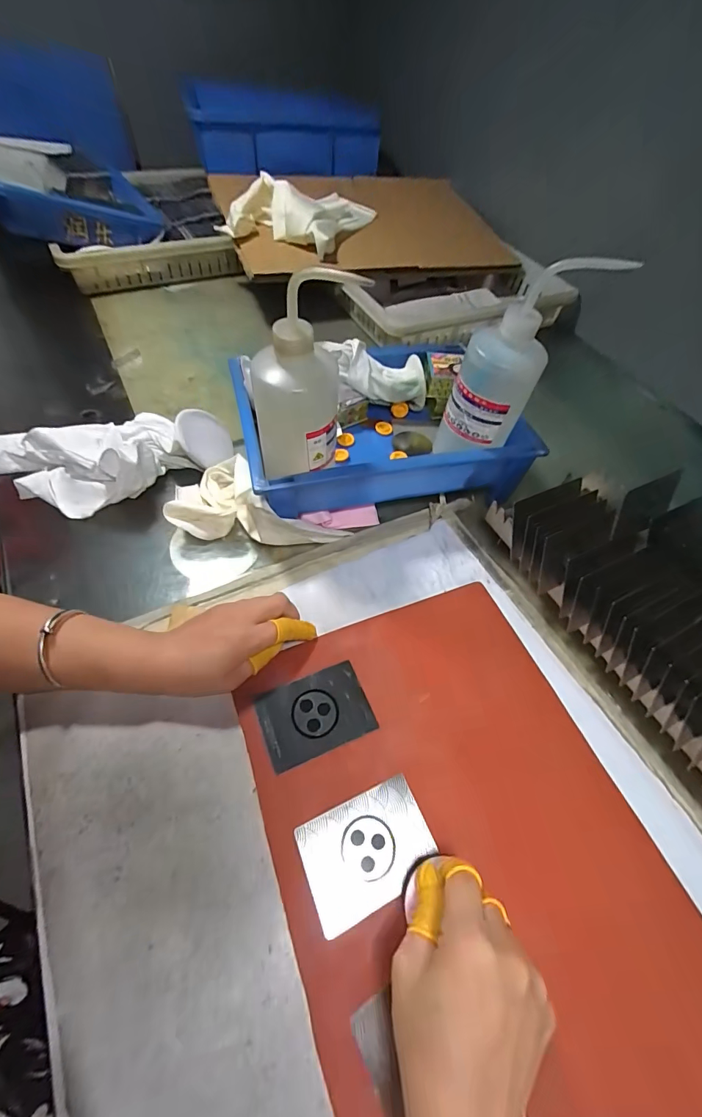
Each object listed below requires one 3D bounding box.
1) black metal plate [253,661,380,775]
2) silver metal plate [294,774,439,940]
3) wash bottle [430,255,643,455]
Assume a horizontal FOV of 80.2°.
[{"bbox_3d":[-0.029,0.126,0.338,0.085,0.004,0.061,-16,60,-19],"label":"black metal plate"},{"bbox_3d":[0.012,0.202,0.290,0.089,0.004,0.063,-16,57,-20],"label":"silver metal plate"},{"bbox_3d":[0.138,-0.167,0.392,0.074,0.189,0.073,-19,60,-18],"label":"wash bottle"}]

